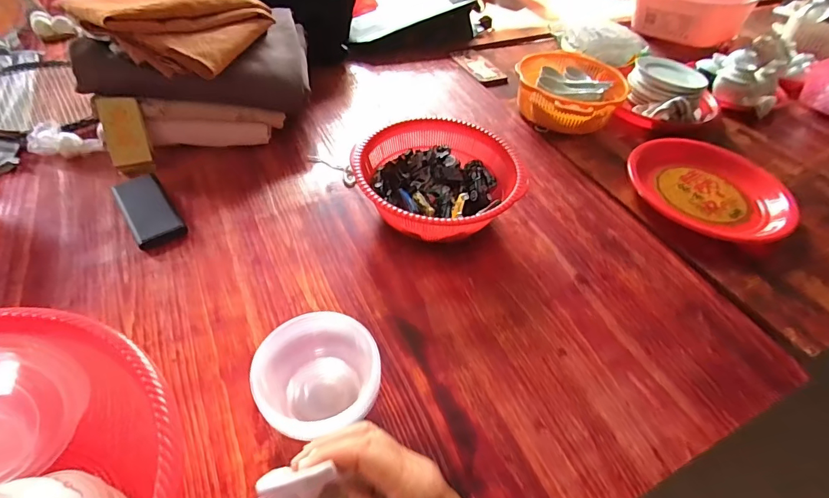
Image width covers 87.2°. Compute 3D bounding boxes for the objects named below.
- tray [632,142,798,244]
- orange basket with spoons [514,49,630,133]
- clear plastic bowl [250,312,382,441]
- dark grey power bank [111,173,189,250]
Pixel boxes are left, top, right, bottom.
[{"bbox_3d":[0.473,-0.094,0.702,0.202,0.043,0.242,-25,54,-25],"label":"tray"},{"bbox_3d":[0.304,-0.311,0.865,0.205,0.076,0.237,38,55,26],"label":"orange basket with spoons"},{"bbox_3d":[-0.091,0.134,0.428,0.115,0.095,0.109,-19,52,-20],"label":"clear plastic bowl"},{"bbox_3d":[-0.385,-0.058,0.629,0.063,0.015,0.149,-28,56,-27],"label":"dark grey power bank"}]

